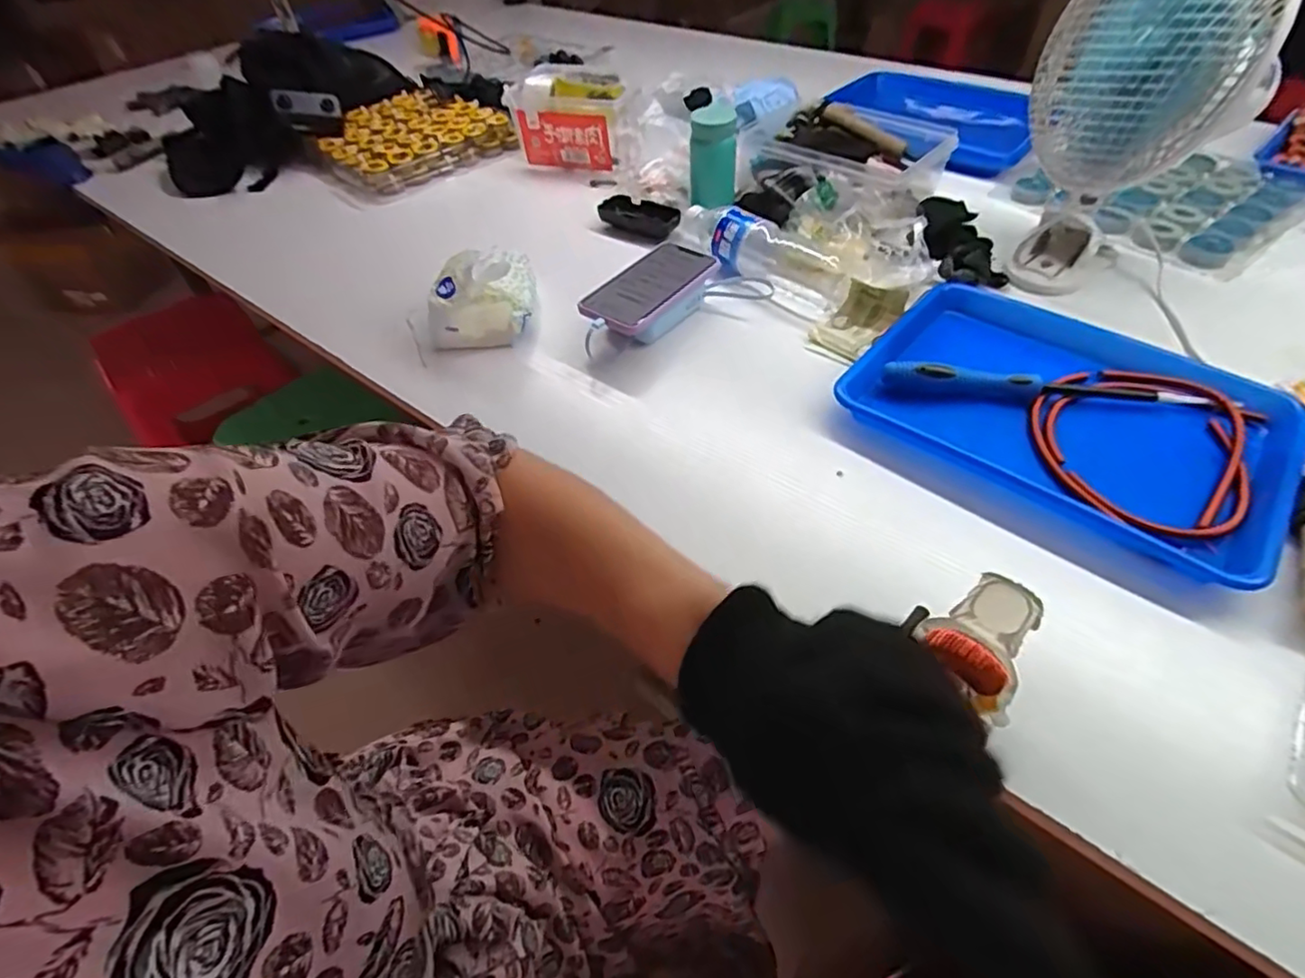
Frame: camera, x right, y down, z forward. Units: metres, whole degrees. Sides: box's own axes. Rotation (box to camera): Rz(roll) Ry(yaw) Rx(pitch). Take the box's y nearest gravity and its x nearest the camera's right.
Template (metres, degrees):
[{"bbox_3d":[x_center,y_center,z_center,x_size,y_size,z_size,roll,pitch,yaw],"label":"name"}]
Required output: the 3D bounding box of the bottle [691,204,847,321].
[{"bbox_3d":[0.123,-0.276,0.709,0.077,0.060,0.229,-38,58,-25],"label":"bottle"}]

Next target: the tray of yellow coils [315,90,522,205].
[{"bbox_3d":[-0.399,-0.556,0.986,0.258,0.065,0.284,33,59,28],"label":"tray of yellow coils"}]

